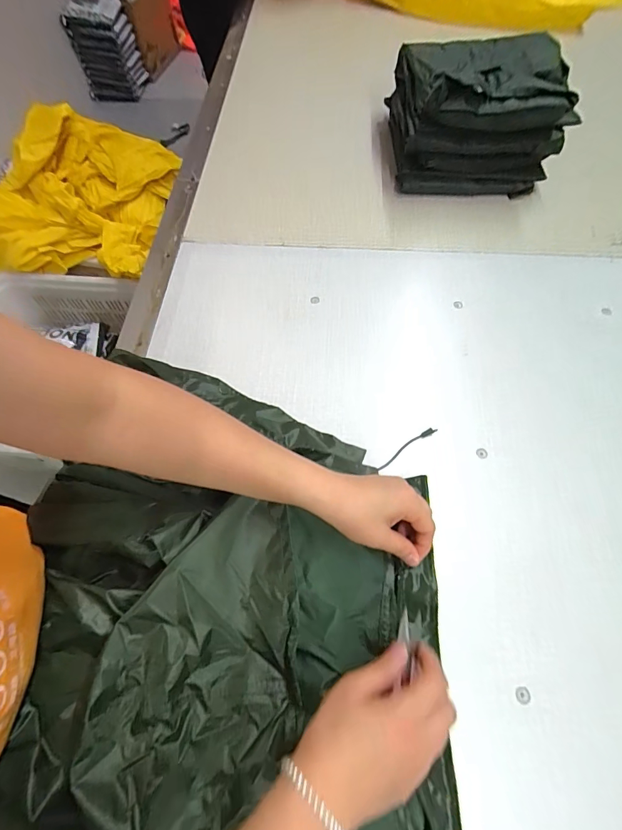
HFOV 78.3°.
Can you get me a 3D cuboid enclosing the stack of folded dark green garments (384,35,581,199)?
[{"bbox_3d":[0.293,-0.548,0.693,0.280,0.139,0.234,4,63,3],"label":"stack of folded dark green garments"}]

